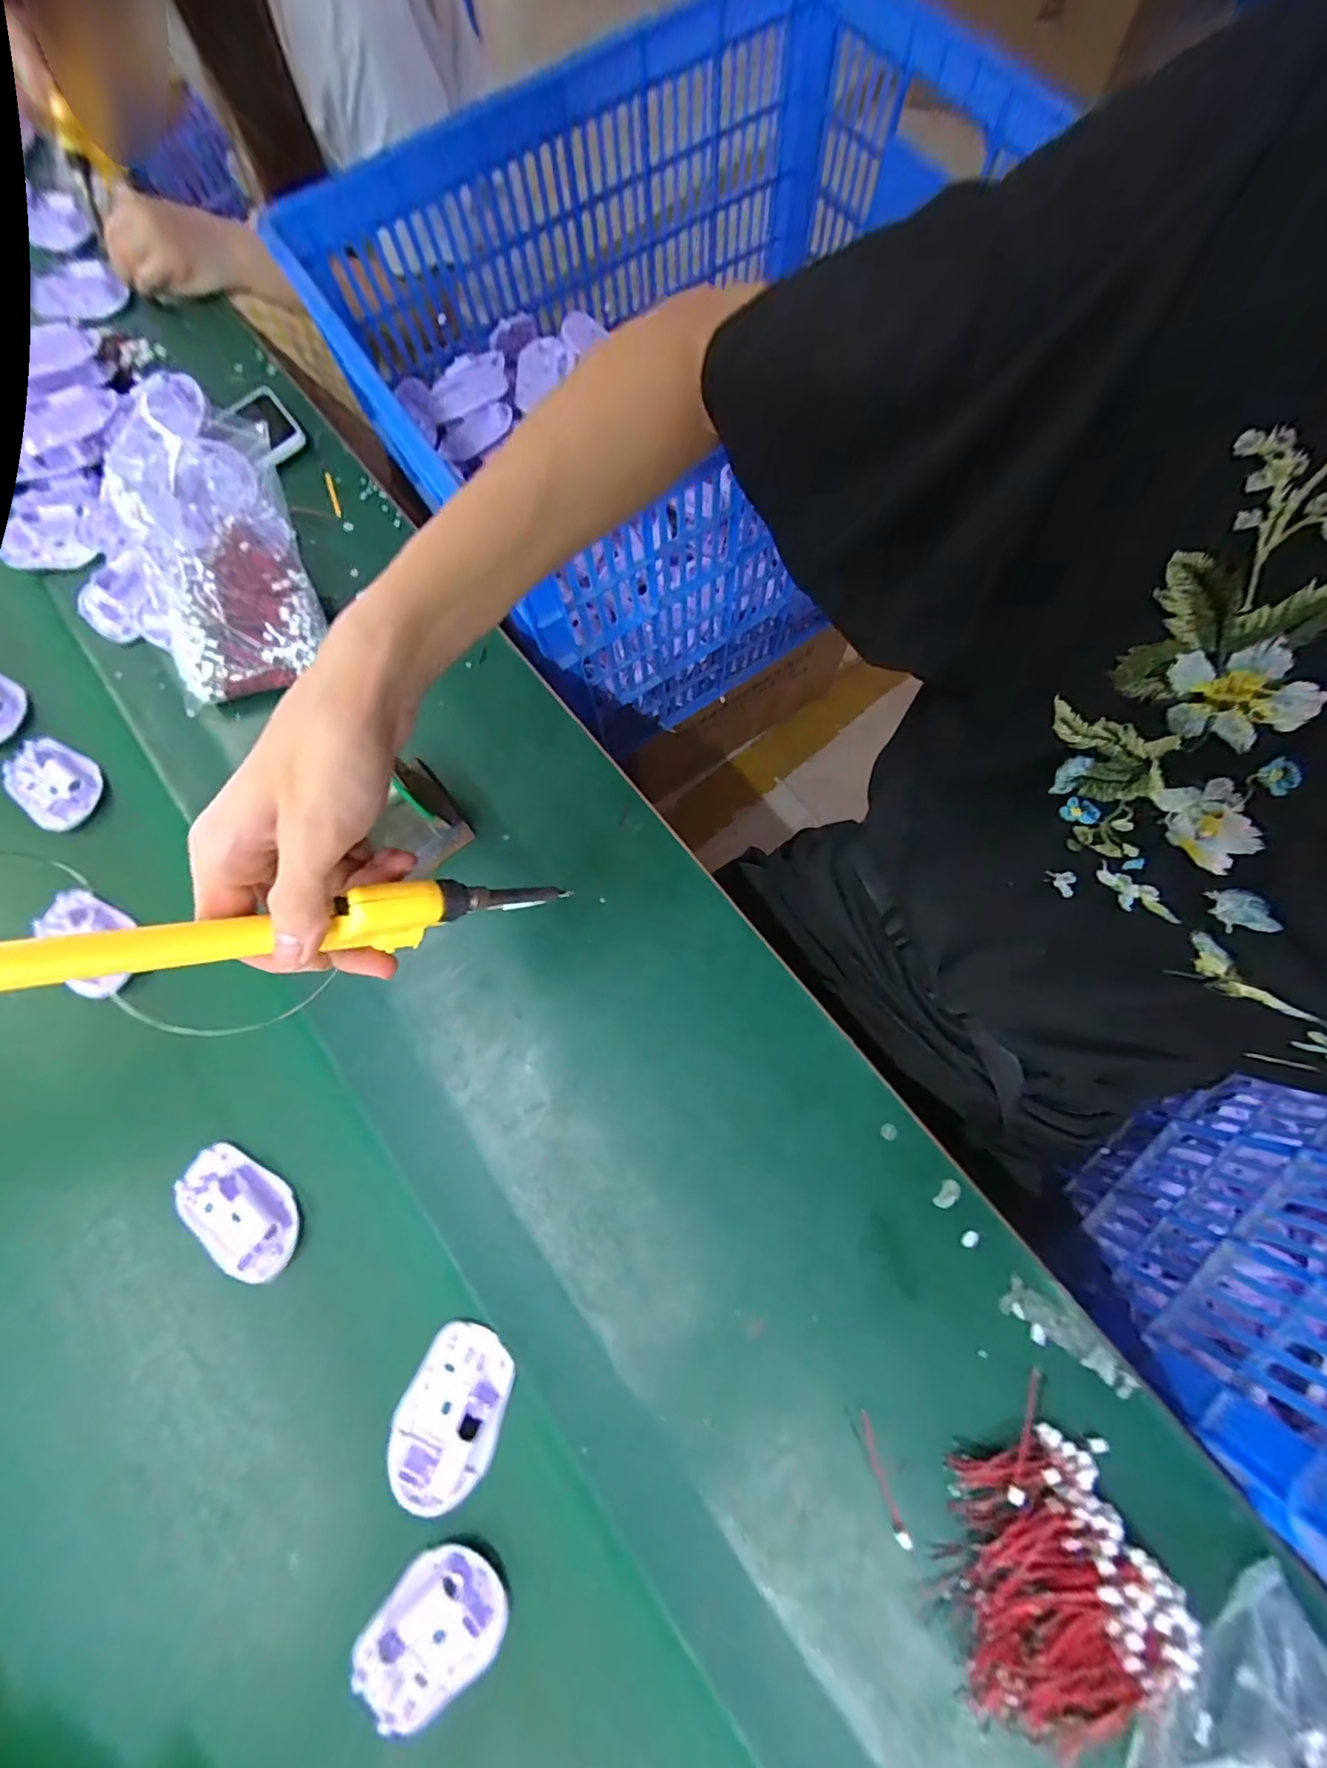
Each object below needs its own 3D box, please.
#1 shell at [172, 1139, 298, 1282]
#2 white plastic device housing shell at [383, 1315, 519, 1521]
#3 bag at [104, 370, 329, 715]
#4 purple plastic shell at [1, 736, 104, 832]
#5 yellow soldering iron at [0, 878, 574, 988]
[{"bbox_3d":[-0.296,0.228,0.386,0.095,0.017,0.057,34,80,11],"label":"shell"},{"bbox_3d":[-0.135,0.338,0.354,0.064,0.015,0.091,23,78,8],"label":"white plastic device housing shell"},{"bbox_3d":[-0.392,-0.309,0.478,0.130,0.060,0.314,-22,76,-3],"label":"bag"},{"bbox_3d":[-0.510,-0.084,0.463,0.080,0.015,0.064,31,79,10],"label":"purple plastic shell"},{"bbox_3d":[-0.149,0.019,0.231,0.235,0.032,0.025,-7,75,-30],"label":"yellow soldering iron"}]

